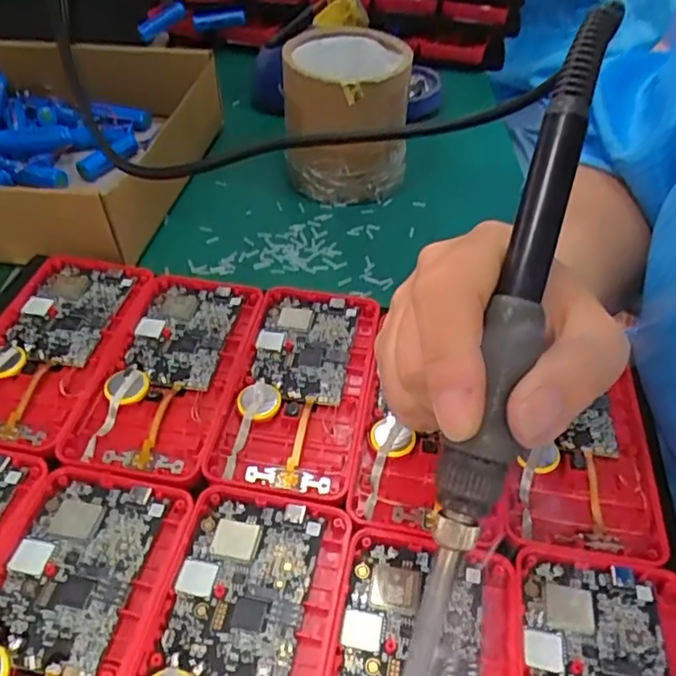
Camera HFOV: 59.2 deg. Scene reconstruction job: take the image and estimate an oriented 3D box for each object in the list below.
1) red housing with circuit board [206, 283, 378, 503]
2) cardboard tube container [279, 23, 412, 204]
[{"bbox_3d":[-0.018,0.021,0.283,0.061,0.012,0.119,8,48,4],"label":"red housing with circuit board"},{"bbox_3d":[0.004,-0.154,0.412,0.080,0.086,0.090,-3,46,-4],"label":"cardboard tube container"}]

